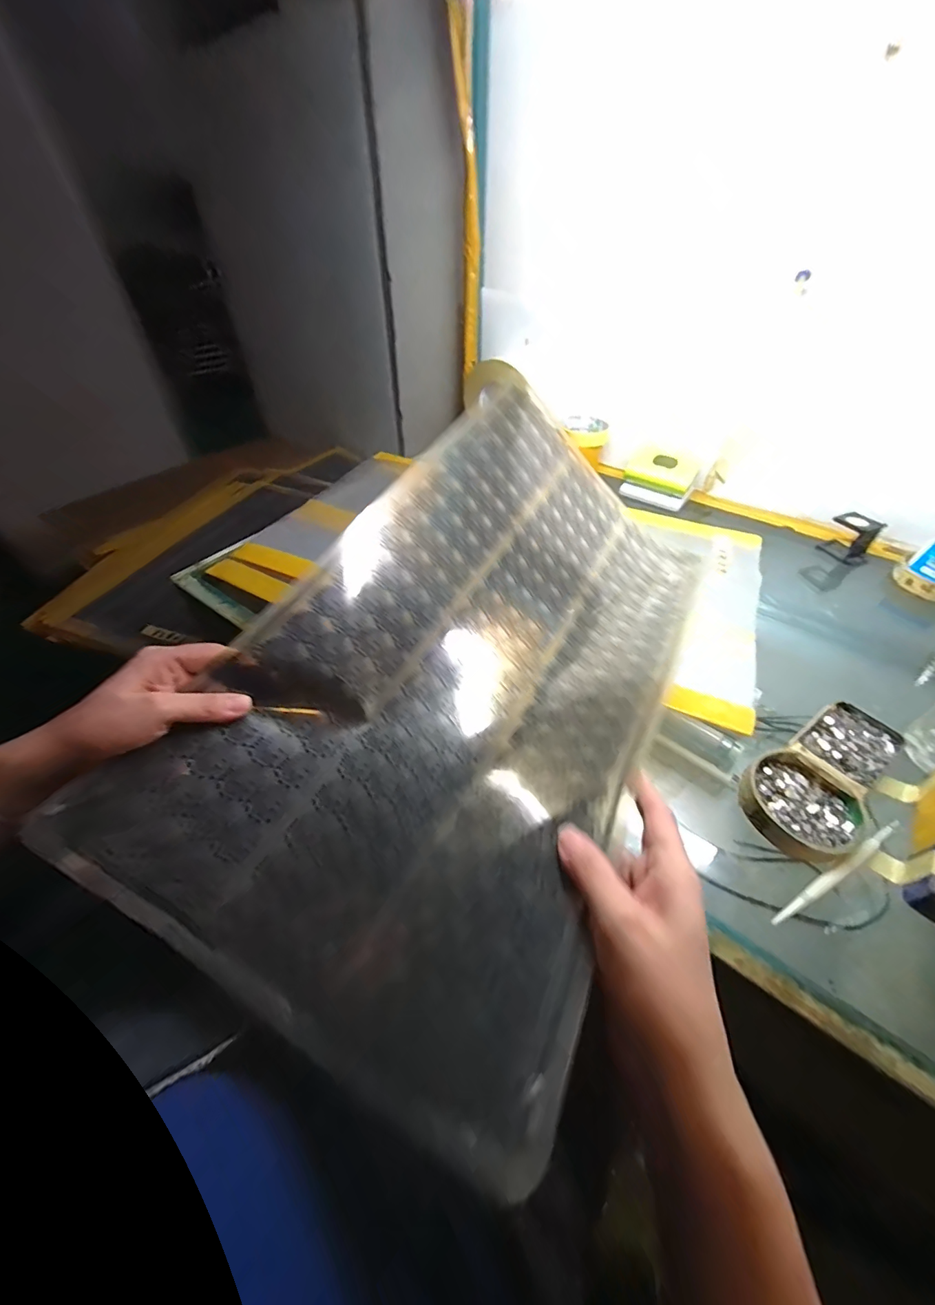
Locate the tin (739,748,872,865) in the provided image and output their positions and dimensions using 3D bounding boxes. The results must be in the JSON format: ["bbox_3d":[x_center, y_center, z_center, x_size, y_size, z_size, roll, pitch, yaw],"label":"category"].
[{"bbox_3d":[0.258,0.118,0.346,0.081,0.018,0.079,0,46,0],"label":"tin"}]

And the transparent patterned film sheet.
[{"bbox_3d":[0.023,-0.032,0.392,0.298,0.142,0.579,21,49,18],"label":"transparent patterned film sheet"}]

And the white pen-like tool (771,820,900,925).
[{"bbox_3d":[0.267,0.156,0.318,0.138,0.012,0.008,-20,49,-19],"label":"white pen-like tool"}]

